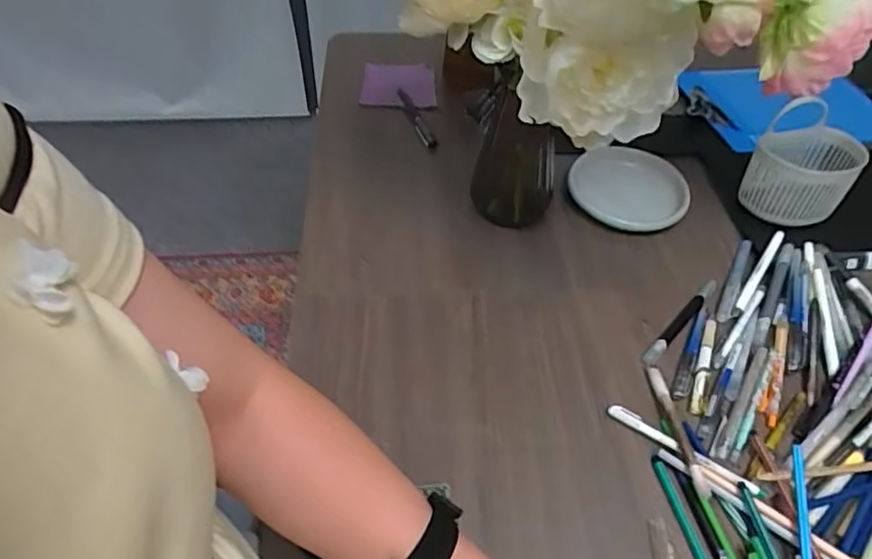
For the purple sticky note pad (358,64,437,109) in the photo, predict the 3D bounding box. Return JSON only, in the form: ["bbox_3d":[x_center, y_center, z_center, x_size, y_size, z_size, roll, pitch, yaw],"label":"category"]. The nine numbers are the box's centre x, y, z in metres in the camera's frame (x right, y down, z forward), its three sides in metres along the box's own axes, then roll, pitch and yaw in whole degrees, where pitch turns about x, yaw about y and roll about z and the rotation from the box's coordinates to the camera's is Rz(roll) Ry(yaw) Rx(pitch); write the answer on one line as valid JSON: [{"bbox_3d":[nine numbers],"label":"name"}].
[{"bbox_3d":[-0.057,-0.295,0.927,0.111,0.012,0.099,1,58,-7],"label":"purple sticky note pad"}]

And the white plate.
[{"bbox_3d":[0.253,-0.123,0.798,0.147,0.030,0.143,1,49,-1],"label":"white plate"}]

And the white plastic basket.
[{"bbox_3d":[0.467,-0.148,0.765,0.114,0.104,0.119,32,55,23],"label":"white plastic basket"}]

